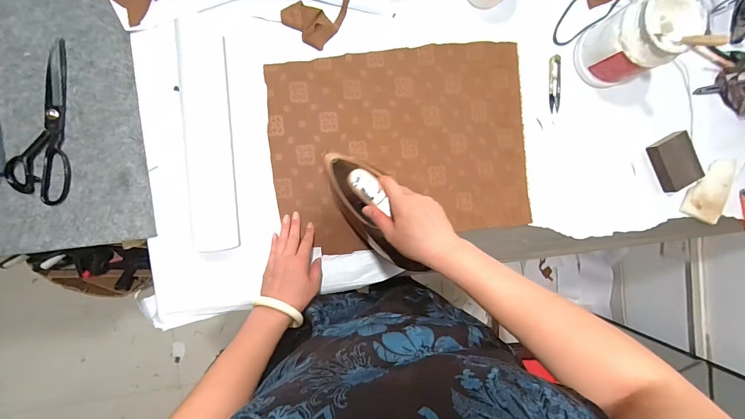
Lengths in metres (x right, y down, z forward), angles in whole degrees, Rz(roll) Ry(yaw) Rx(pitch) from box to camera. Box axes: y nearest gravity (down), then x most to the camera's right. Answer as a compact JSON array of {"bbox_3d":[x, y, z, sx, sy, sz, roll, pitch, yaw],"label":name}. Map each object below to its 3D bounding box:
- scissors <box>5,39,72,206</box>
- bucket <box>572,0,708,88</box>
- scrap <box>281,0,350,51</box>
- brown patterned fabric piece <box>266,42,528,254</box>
[{"bbox_3d":[-0.516,-0.134,0.519,0.083,0.015,0.248,1,92,-8],"label":"scissors"},{"bbox_3d":[0.453,-0.294,0.587,0.112,0.147,0.109,0,93,-8],"label":"bucket"},{"bbox_3d":[-0.096,-0.341,0.586,0.084,0.009,0.100,38,87,-8],"label":"scrap"},{"bbox_3d":[0.059,-0.116,0.627,0.470,0.012,0.346,-9,93,-7],"label":"brown patterned fabric piece"}]

